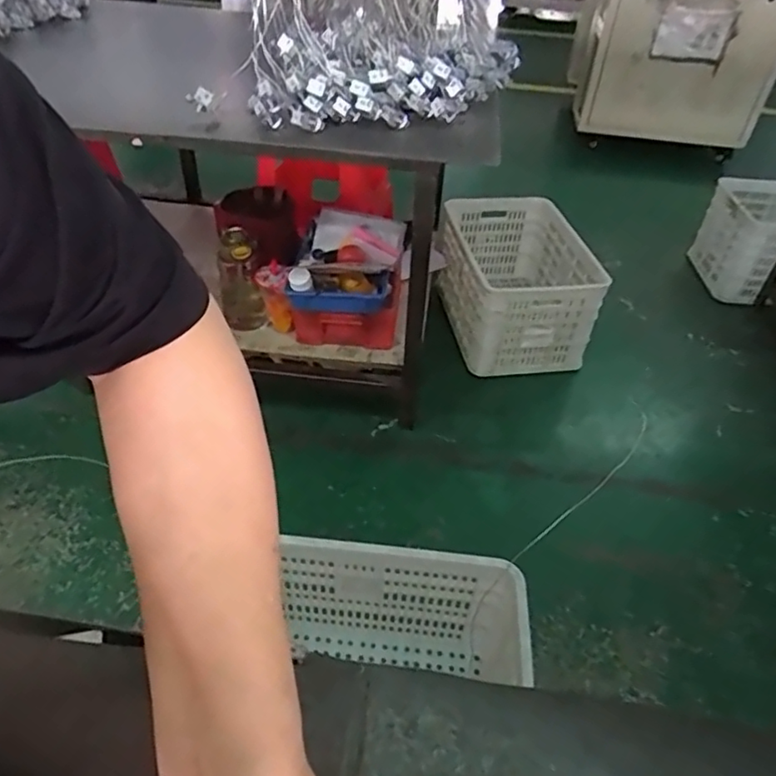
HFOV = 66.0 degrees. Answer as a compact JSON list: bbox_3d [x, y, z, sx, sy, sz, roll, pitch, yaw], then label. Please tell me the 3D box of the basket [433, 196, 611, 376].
[{"bbox_3d":[0.376,-0.309,1.821,0.391,0.303,0.539,-8,44,-11],"label":"basket"}]

